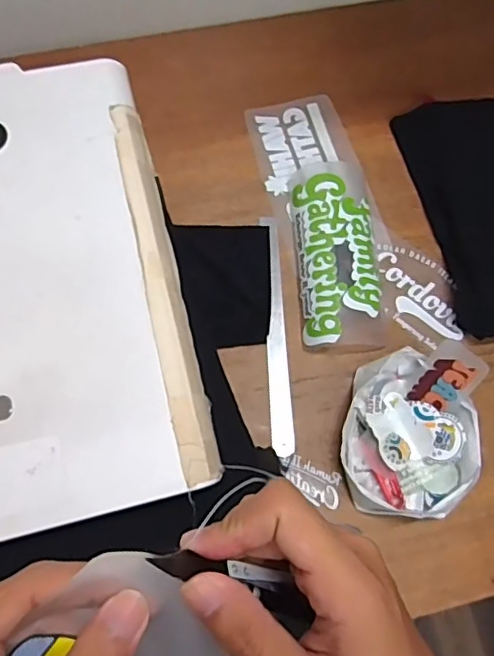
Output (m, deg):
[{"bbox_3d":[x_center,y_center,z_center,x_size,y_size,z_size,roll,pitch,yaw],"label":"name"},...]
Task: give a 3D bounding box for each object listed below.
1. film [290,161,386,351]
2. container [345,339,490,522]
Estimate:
[{"bbox_3d":[0.128,-0.113,0.778,0.119,0.043,0.278,-2,73,-3],"label":"film"},{"bbox_3d":[0.202,0.124,0.694,0.161,0.071,0.203,4,72,-1],"label":"container"}]

